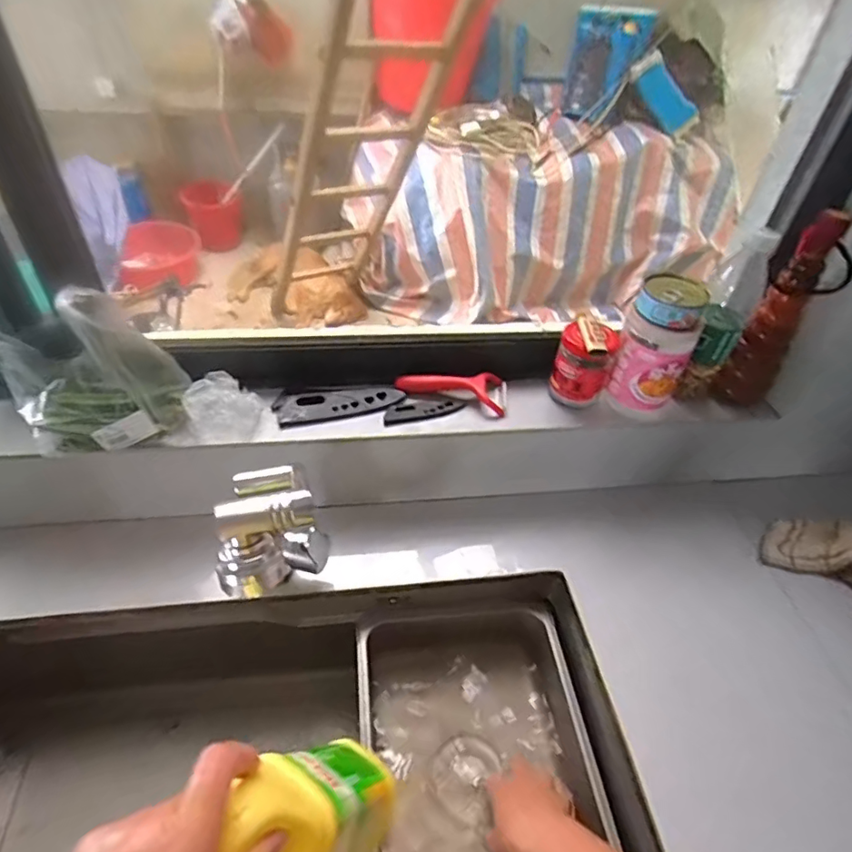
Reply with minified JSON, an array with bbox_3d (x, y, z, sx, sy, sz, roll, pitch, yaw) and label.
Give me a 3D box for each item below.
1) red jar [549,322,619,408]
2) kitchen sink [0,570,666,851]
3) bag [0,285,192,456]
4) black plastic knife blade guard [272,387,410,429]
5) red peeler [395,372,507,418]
[{"bbox_3d":[0.194,-0.074,0.679,0.065,0.088,0.060,3,44,-3],"label":"red jar"},{"bbox_3d":[-0.161,0.391,0.595,0.708,0.235,0.360,1,44,-5],"label":"kitchen sink"},{"bbox_3d":[-0.360,-0.060,0.557,0.181,0.169,0.077,-1,45,-7],"label":"bag"},{"bbox_3d":[-0.105,-0.027,0.670,0.155,0.010,0.055,-4,45,-10],"label":"black plastic knife blade guard"},{"bbox_3d":[0.033,-0.053,0.694,0.138,0.026,0.056,9,44,4],"label":"red peeler"}]

